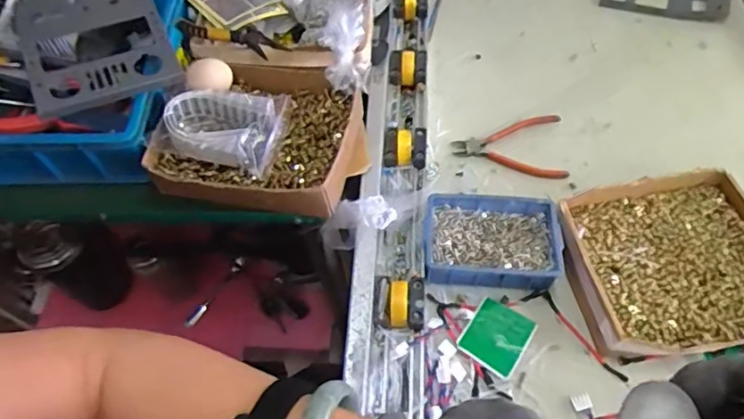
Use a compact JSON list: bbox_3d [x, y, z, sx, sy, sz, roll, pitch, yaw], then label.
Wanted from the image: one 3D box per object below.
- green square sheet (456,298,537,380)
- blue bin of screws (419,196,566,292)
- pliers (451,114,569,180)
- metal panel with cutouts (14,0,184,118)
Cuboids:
[{"bbox_3d":[0.135,0.137,0.572,0.063,0.006,0.073,28,62,21],"label":"green square sheet"},{"bbox_3d":[0.136,0.038,0.612,0.149,0.048,0.101,2,58,5],"label":"blue bin of screws"},{"bbox_3d":[0.183,-0.088,0.714,0.146,0.008,0.096,2,58,5],"label":"pliers"},{"bbox_3d":[-0.319,-0.193,0.611,0.154,0.034,0.192,-25,59,-11],"label":"metal panel with cutouts"}]

